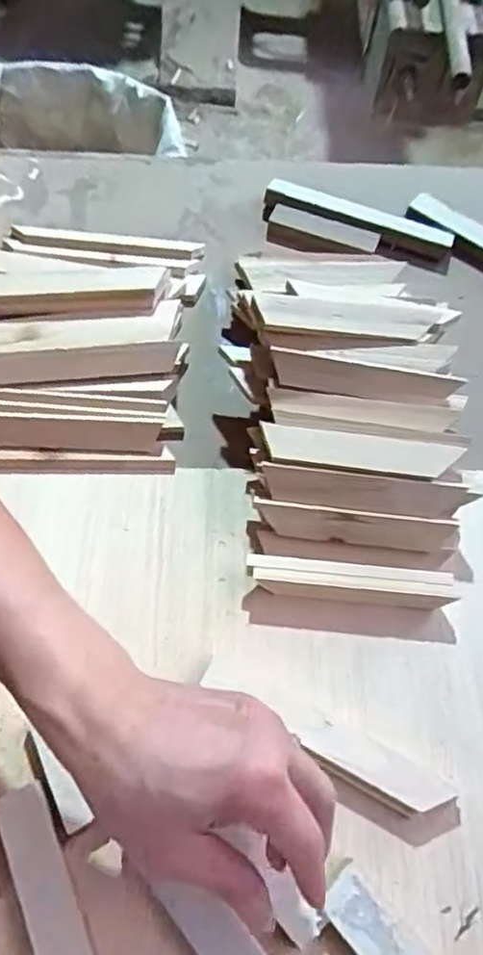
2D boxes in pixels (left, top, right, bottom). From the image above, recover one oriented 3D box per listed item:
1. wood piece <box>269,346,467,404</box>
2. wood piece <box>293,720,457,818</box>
[{"bbox_3d":[0.095,-0.074,0.497,0.146,0.005,0.026,9,81,-4],"label":"wood piece"},{"bbox_3d":[0.085,0.188,0.421,0.113,0.020,0.030,25,63,10],"label":"wood piece"}]

